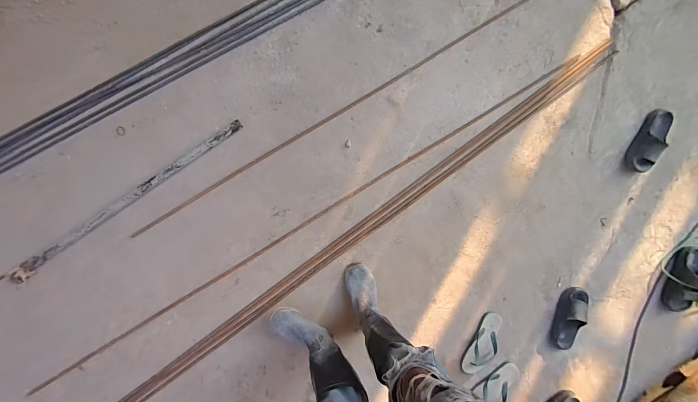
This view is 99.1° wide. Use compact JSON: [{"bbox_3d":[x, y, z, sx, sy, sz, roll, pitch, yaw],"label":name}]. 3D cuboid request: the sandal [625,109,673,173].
[{"bbox_3d":[1.270,-0.252,1.248,0.128,0.071,0.274,30,93,-11],"label":"sandal"}]

